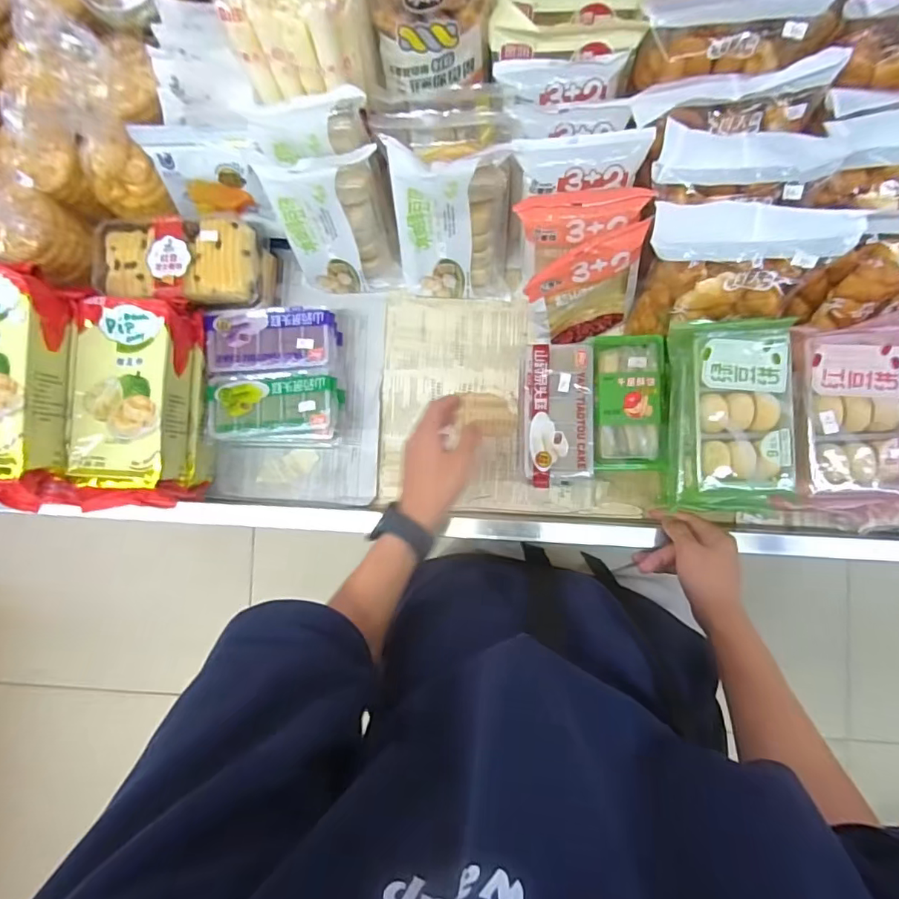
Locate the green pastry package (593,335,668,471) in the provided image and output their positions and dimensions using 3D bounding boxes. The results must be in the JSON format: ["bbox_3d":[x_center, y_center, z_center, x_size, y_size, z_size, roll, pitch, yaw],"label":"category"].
[{"bbox_3d":[0.210,-0.055,0.604,0.083,0.027,0.156,0,88,4],"label":"green pastry package"}]

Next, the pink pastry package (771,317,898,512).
[{"bbox_3d":[0.393,-0.031,0.497,0.108,0.044,0.179,2,88,4],"label":"pink pastry package"}]

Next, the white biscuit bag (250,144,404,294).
[{"bbox_3d":[-0.131,-0.267,0.620,0.126,0.196,0.057,-8,68,3],"label":"white biscuit bag"}]

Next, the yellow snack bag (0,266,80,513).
[{"bbox_3d":[-0.474,-0.062,0.543,0.107,0.076,0.246,3,88,4],"label":"yellow snack bag"}]

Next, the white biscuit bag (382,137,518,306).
[{"bbox_3d":[0.006,-0.270,0.606,0.130,0.196,0.065,-2,61,1],"label":"white biscuit bag"}]

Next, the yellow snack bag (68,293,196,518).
[{"bbox_3d":[-0.371,-0.050,0.600,0.110,0.069,0.232,6,88,4],"label":"yellow snack bag"}]

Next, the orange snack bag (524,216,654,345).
[{"bbox_3d":[0.151,-0.186,0.593,0.128,0.166,0.050,-17,69,3],"label":"orange snack bag"}]

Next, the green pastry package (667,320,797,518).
[{"bbox_3d":[0.289,-0.034,0.526,0.097,0.072,0.193,0,88,4],"label":"green pastry package"}]

